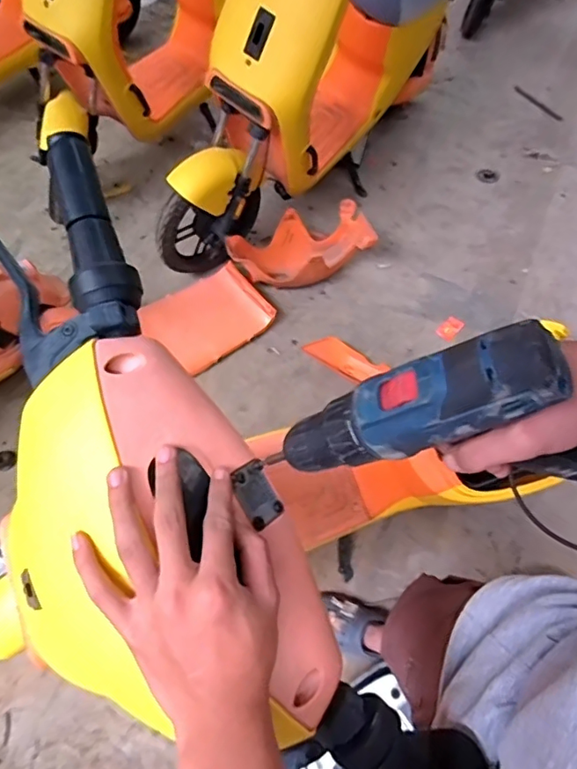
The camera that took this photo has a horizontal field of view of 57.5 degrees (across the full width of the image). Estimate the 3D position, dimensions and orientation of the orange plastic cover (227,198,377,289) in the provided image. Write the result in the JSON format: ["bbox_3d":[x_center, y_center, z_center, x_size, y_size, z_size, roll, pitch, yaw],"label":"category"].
[{"bbox_3d":[0.039,-0.422,1.693,0.456,0.170,0.237,-24,63,-15],"label":"orange plastic cover"}]

